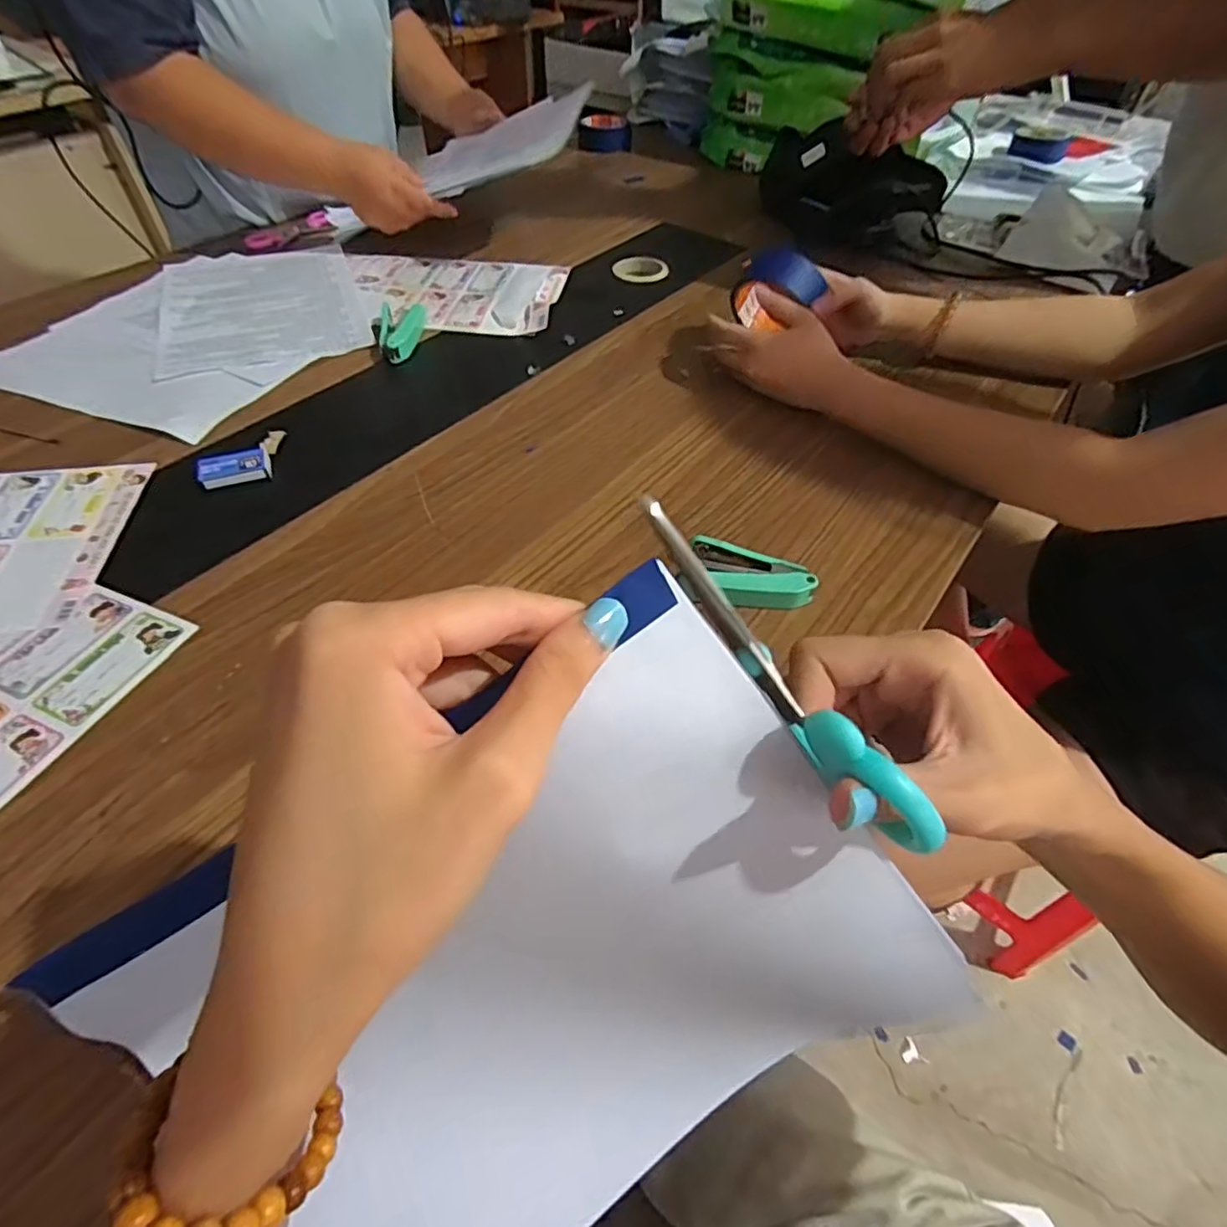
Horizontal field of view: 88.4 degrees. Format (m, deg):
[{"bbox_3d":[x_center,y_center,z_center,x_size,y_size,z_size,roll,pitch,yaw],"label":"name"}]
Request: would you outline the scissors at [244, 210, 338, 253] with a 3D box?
[{"bbox_3d":[-0.435,-0.516,0.853,0.118,0.005,0.080,-31,58,-24],"label":"scissors"}]

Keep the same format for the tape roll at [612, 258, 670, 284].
[{"bbox_3d":[0.033,-0.434,0.795,0.058,0.010,0.067,-26,57,-21],"label":"tape roll"}]

